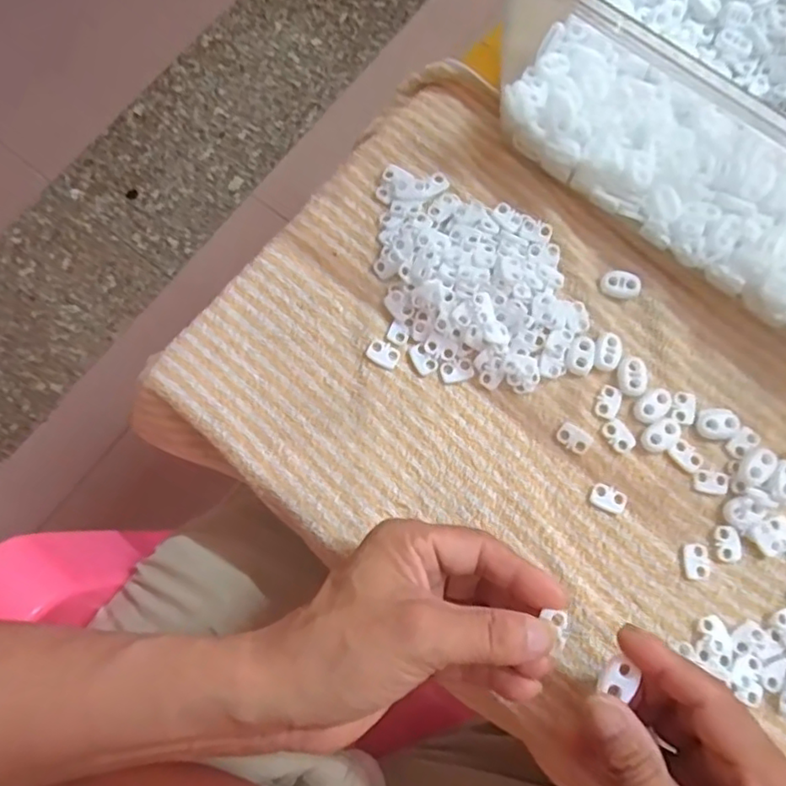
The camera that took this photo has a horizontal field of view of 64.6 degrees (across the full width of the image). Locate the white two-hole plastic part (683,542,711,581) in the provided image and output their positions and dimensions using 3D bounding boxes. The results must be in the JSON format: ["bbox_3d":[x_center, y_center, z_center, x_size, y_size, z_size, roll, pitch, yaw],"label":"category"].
[{"bbox_3d":[0.159,0.088,0.326,0.013,0.004,0.018,-1,77,0],"label":"white two-hole plastic part"}]

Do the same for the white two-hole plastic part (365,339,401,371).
[{"bbox_3d":[-0.005,-0.022,0.351,0.019,0.004,0.014,27,78,6],"label":"white two-hole plastic part"}]

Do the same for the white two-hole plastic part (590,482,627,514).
[{"bbox_3d":[0.116,0.057,0.333,0.019,0.004,0.013,25,78,6],"label":"white two-hole plastic part"}]

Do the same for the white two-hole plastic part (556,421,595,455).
[{"bbox_3d":[0.099,0.025,0.340,0.018,0.004,0.013,33,79,7],"label":"white two-hole plastic part"}]

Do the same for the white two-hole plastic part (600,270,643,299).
[{"bbox_3d":[0.131,-0.062,0.358,0.022,0.007,0.015,23,78,5],"label":"white two-hole plastic part"}]

